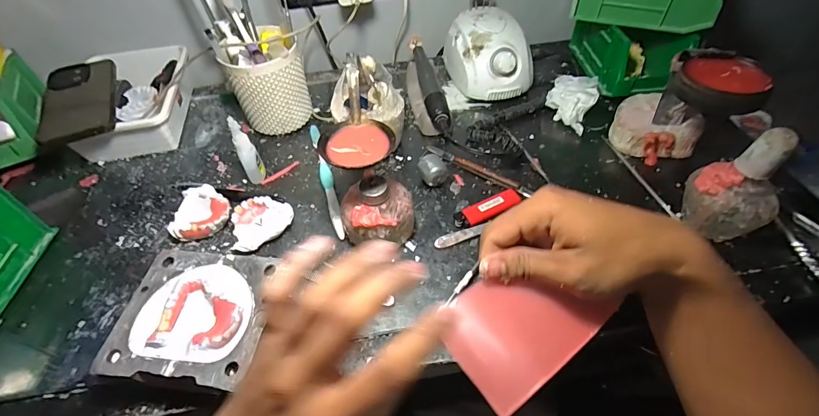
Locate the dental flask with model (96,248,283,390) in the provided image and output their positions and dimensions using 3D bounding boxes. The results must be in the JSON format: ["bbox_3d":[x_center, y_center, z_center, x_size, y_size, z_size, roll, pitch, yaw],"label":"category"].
[{"bbox_3d":[-0.190,0.100,0.353,0.114,0.039,0.113,3,51,5],"label":"dental flask with model"}]

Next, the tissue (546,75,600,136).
[{"bbox_3d":[0.220,-0.145,0.536,0.060,0.045,0.075,24,56,20],"label":"tissue"}]

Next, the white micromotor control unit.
[{"bbox_3d":[0.116,-0.226,0.577,0.103,0.087,0.135,-14,51,-8],"label":"white micromotor control unit"}]

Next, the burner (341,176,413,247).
[{"bbox_3d":[-0.031,0.005,0.400,0.072,0.073,0.064,-8,51,-4],"label":"burner"}]

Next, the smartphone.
[{"bbox_3d":[-0.420,-0.139,0.501,0.083,0.015,0.163,-21,53,-14],"label":"smartphone"}]

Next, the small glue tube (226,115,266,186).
[{"bbox_3d":[-0.190,-0.065,0.459,0.017,0.086,0.023,-10,51,-5],"label":"small glue tube"}]

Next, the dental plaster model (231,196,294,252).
[{"bbox_3d":[-0.166,0.013,0.433,0.068,0.027,0.050,-32,56,-21],"label":"dental plaster model"}]

